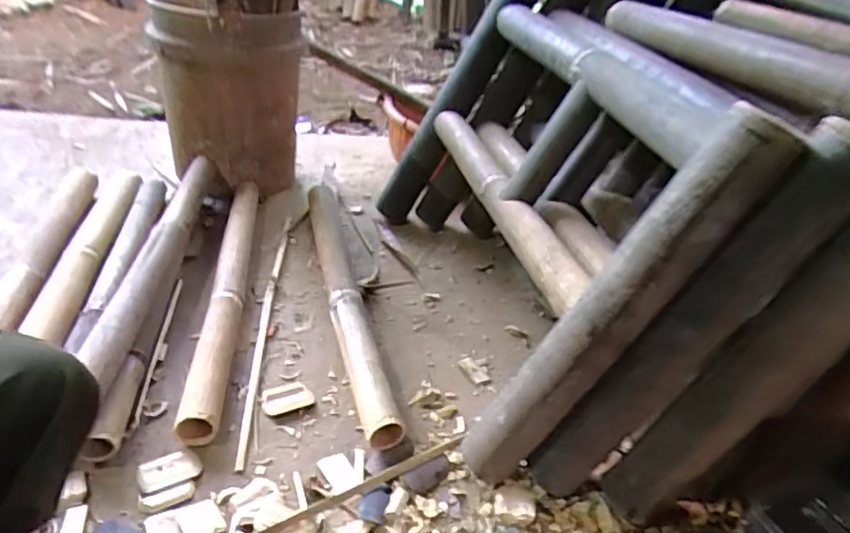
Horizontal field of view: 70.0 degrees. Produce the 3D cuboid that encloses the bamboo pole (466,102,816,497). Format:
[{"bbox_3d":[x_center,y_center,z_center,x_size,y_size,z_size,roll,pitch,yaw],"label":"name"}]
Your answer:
[{"bbox_3d":[0.194,0.058,0.663,0.066,0.501,0.071,18,27,-35],"label":"bamboo pole"}]

